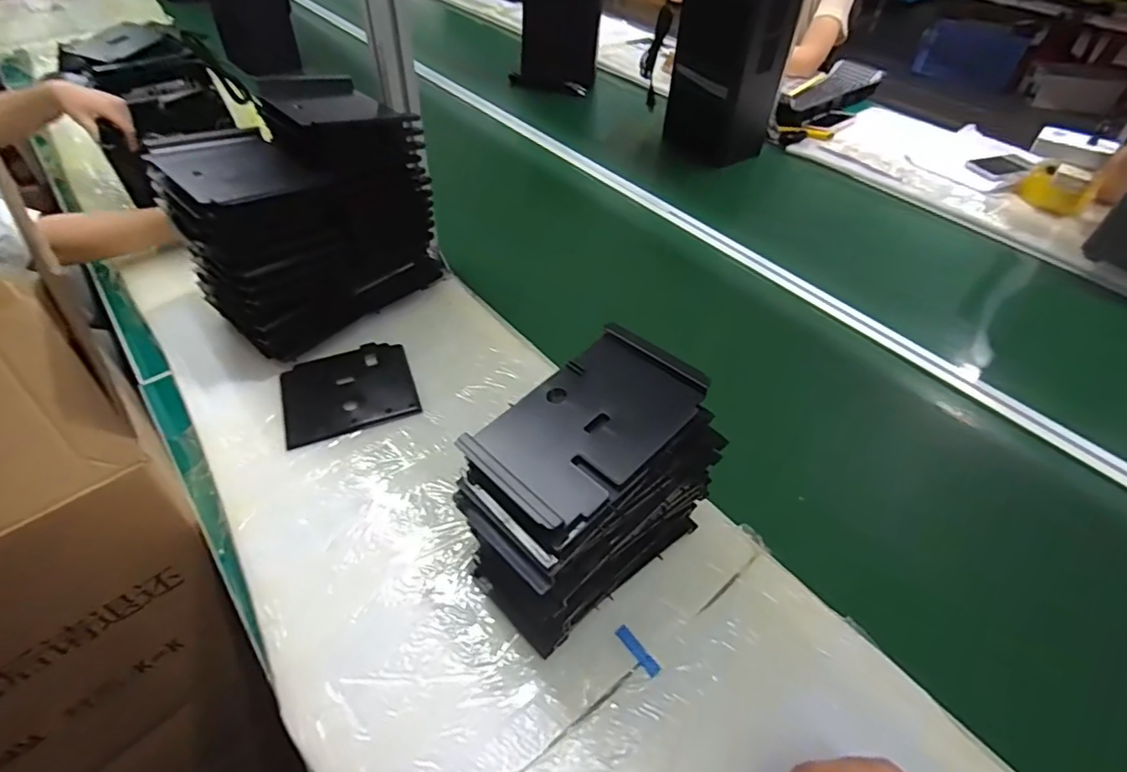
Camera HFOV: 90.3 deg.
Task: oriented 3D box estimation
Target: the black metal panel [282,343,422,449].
[{"bbox_3d":[-0.268,0.005,0.700,0.154,0.014,0.132,-15,50,-16],"label":"black metal panel"}]

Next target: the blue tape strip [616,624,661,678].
[{"bbox_3d":[0.067,0.237,0.502,0.012,0.004,0.049,-37,64,-20],"label":"blue tape strip"}]

